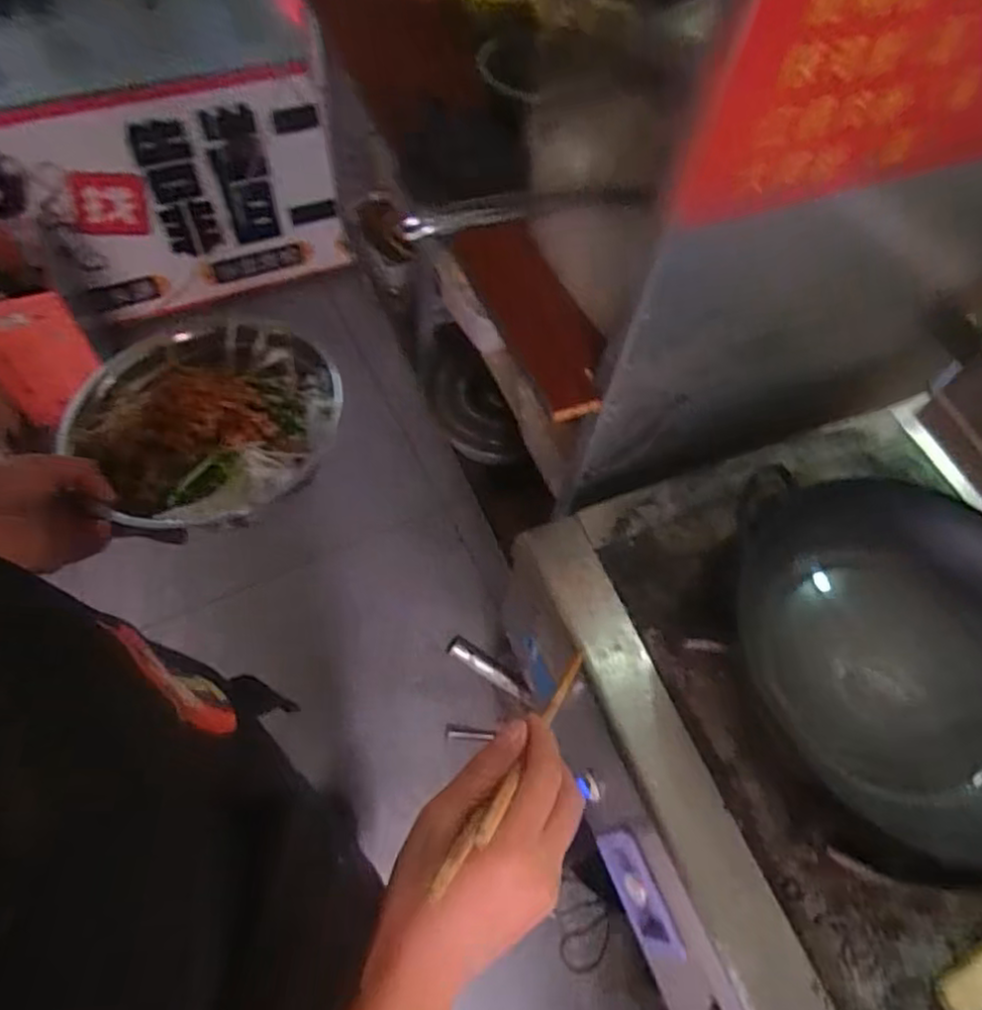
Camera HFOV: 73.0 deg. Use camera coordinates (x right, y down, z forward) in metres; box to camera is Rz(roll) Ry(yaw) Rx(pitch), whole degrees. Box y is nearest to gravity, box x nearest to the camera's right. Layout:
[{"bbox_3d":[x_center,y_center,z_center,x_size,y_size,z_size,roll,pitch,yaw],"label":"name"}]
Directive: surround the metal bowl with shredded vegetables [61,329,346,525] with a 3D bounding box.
[{"bbox_3d":[-0.225,-0.071,0.515,0.204,0.057,0.197,2,60,-3],"label":"metal bowl with shredded vegetables"}]

